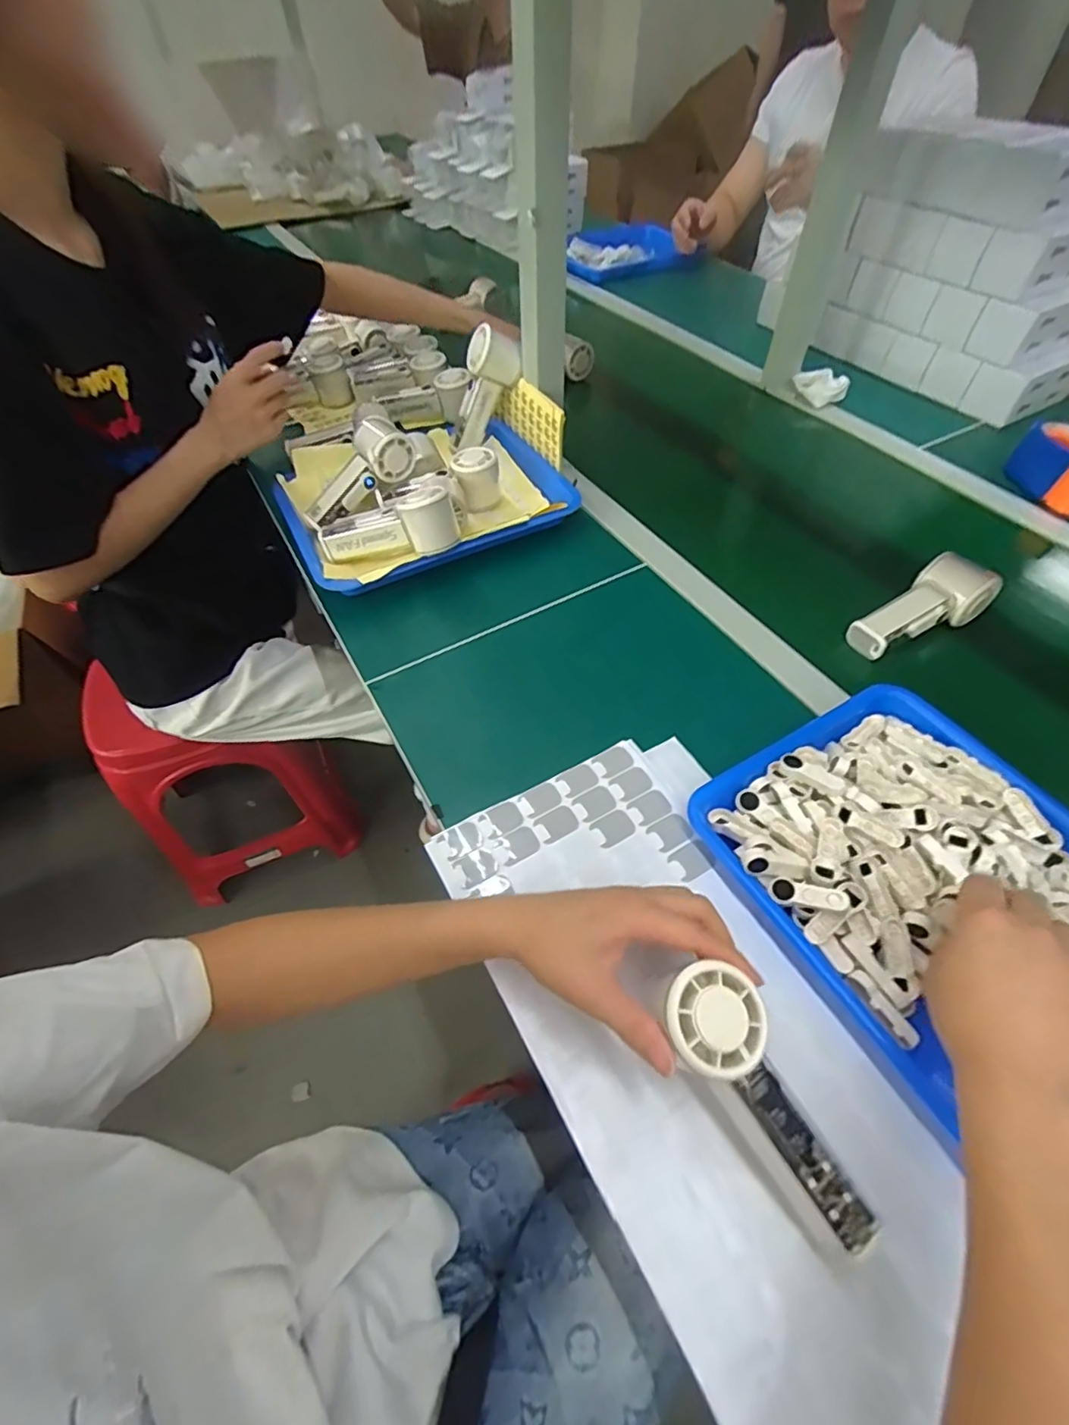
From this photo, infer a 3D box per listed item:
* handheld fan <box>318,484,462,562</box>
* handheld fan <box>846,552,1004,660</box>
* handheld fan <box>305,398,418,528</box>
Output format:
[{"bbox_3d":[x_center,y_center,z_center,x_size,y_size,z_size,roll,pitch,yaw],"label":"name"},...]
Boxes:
[{"bbox_3d":[-0.165,-0.207,0.644,0.163,0.074,0.049,-8,52,14],"label":"handheld fan"},{"bbox_3d":[0.398,-0.106,0.587,0.151,0.048,0.062,-27,56,-18],"label":"handheld fan"},{"bbox_3d":[-0.215,-0.290,0.706,0.156,0.064,0.056,-44,59,8],"label":"handheld fan"}]

